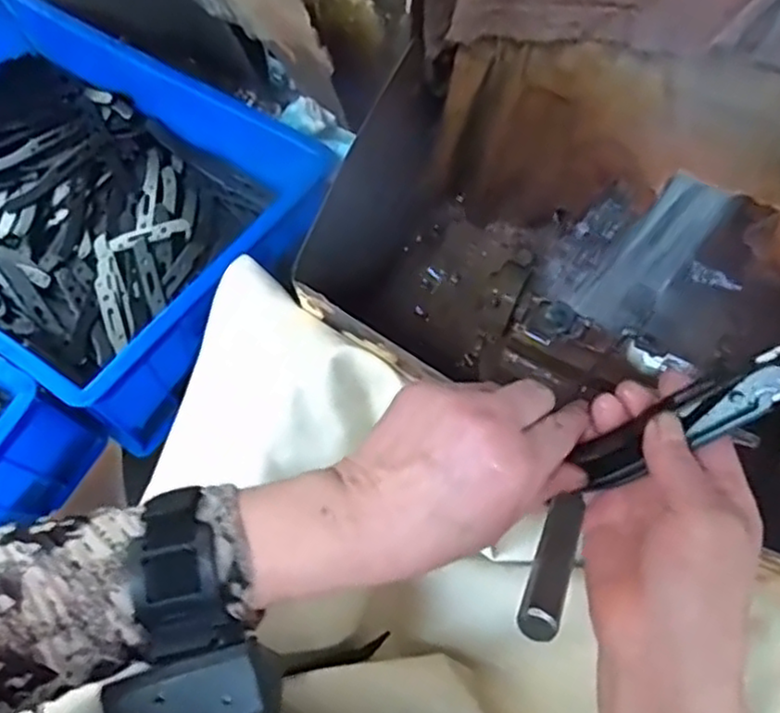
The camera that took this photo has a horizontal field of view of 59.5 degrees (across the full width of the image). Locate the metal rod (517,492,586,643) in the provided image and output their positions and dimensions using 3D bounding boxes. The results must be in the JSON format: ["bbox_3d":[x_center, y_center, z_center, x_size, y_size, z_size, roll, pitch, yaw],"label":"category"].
[{"bbox_3d":[0.084,0.103,0.344,0.019,0.020,0.082,26,41,9],"label":"metal rod"}]

